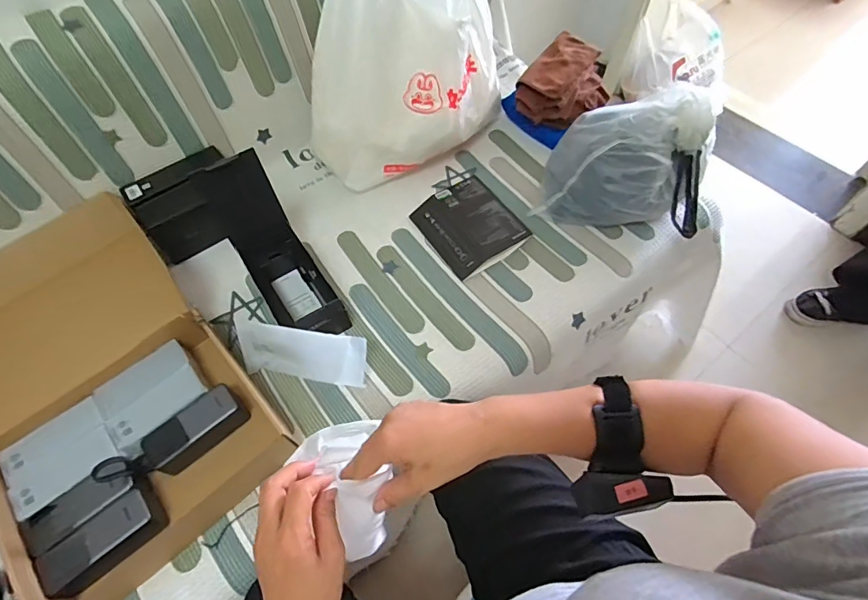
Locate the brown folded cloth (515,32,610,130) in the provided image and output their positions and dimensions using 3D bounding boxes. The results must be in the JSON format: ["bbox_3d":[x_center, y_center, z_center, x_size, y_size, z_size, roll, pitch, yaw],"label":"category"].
[{"bbox_3d":[0.264,-0.432,0.933,0.160,0.086,0.184,30,64,18],"label":"brown folded cloth"}]

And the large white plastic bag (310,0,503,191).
[{"bbox_3d":[-0.055,-0.444,0.800,0.268,0.379,0.332,25,63,16],"label":"large white plastic bag"}]

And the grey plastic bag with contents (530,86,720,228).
[{"bbox_3d":[0.338,-0.242,0.827,0.260,0.180,0.186,16,61,11],"label":"grey plastic bag with contents"}]

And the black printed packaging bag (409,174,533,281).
[{"bbox_3d":[0.065,-0.142,0.857,0.154,0.034,0.189,-29,63,-15],"label":"black printed packaging bag"}]

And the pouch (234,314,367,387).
[{"bbox_3d":[-0.198,0.083,0.698,0.195,0.095,0.015,8,31,9],"label":"pouch"}]

